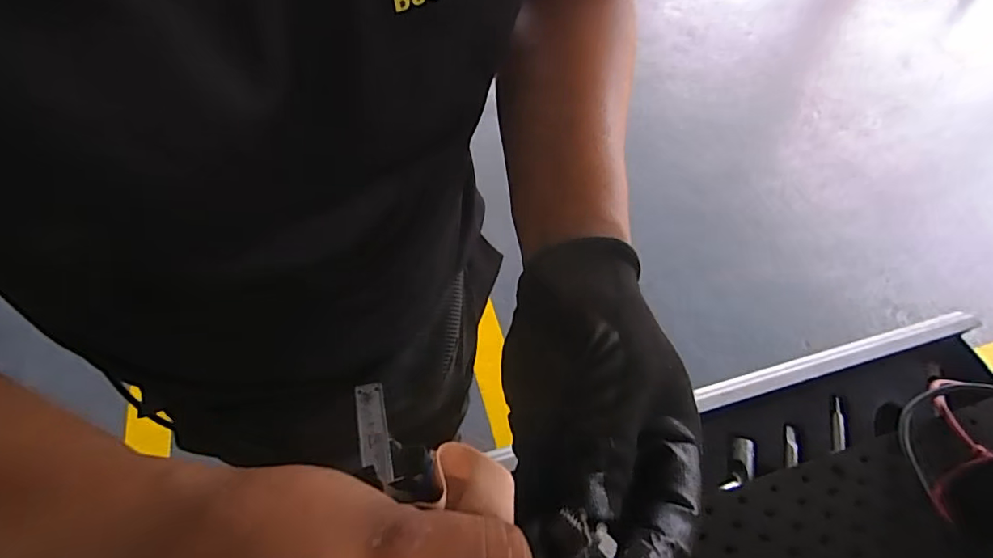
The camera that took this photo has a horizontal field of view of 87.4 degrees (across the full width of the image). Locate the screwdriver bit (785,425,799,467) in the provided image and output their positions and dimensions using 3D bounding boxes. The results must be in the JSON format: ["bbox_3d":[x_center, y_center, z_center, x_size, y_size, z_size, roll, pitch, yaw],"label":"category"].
[{"bbox_3d":[0.239,0.136,0.420,0.008,0.009,0.033,10,55,8],"label":"screwdriver bit"}]

